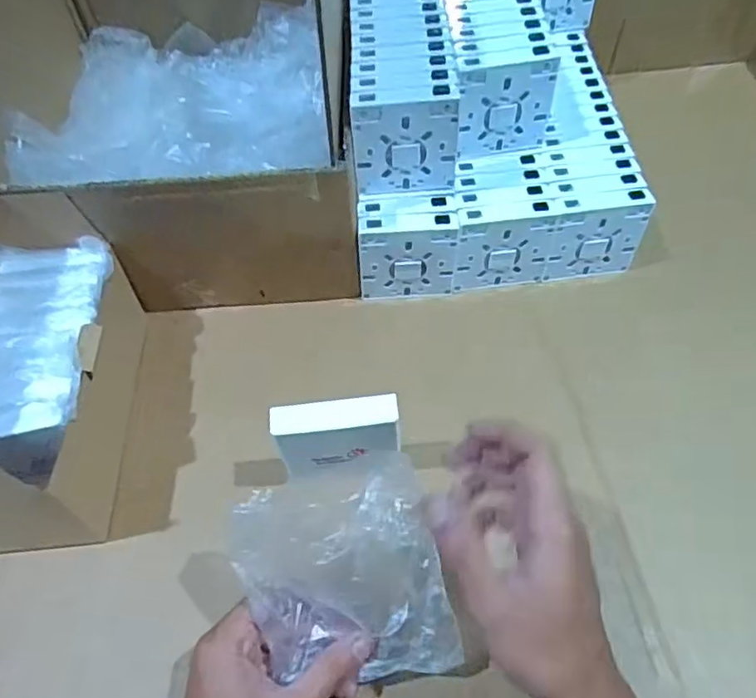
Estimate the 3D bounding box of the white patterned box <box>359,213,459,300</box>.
[{"bbox_3d":[0.026,-0.082,0.535,0.084,0.081,0.024,-4,52,1],"label":"white patterned box"}]

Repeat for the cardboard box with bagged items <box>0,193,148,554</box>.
[{"bbox_3d":[-0.250,0.001,0.422,0.099,0.185,0.230,-5,52,0],"label":"cardboard box with bagged items"}]

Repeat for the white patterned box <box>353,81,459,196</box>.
[{"bbox_3d":[0.023,-0.170,0.494,0.084,0.089,0.021,-6,52,-1],"label":"white patterned box"}]

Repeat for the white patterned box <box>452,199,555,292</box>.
[{"bbox_3d":[0.112,-0.092,0.541,0.085,0.086,0.021,-8,53,-2],"label":"white patterned box"}]

